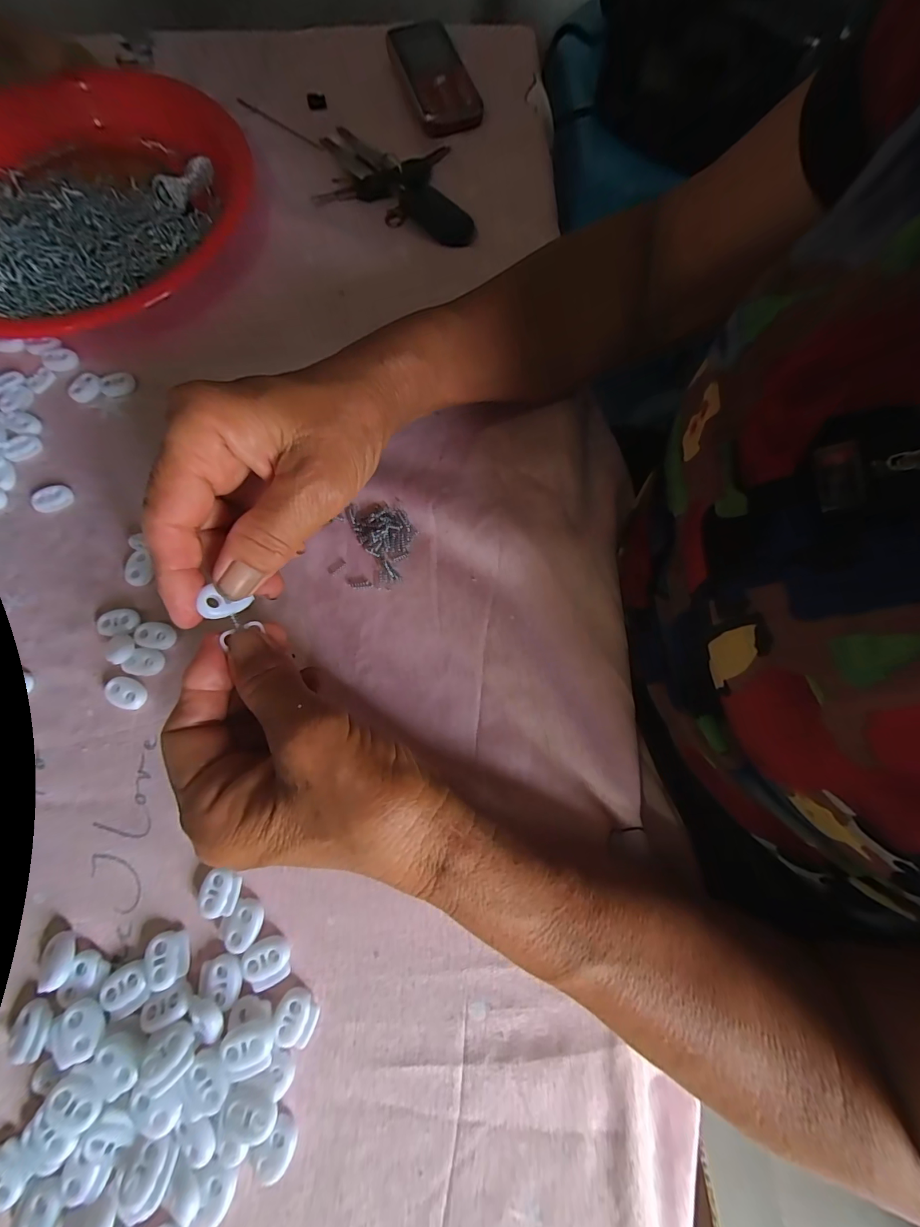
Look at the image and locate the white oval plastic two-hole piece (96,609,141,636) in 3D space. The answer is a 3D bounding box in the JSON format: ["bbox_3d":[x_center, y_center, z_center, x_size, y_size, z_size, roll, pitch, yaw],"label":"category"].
[{"bbox_3d":[-0.196,0.005,0.247,0.023,0.005,0.015,-16,76,-5],"label":"white oval plastic two-hole piece"}]

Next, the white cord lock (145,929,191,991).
[{"bbox_3d":[-0.138,0.162,0.201,0.019,0.006,0.021,-13,75,-4],"label":"white cord lock"}]

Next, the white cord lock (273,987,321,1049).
[{"bbox_3d":[-0.075,0.185,0.196,0.019,0.006,0.021,15,75,3],"label":"white cord lock"}]

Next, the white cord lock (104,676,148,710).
[{"bbox_3d":[-0.184,0.044,0.237,0.021,0.007,0.014,25,76,6],"label":"white cord lock"}]

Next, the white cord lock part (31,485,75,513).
[{"bbox_3d":[-0.254,-0.071,0.267,0.022,0.007,0.014,-15,76,-5],"label":"white cord lock part"}]

